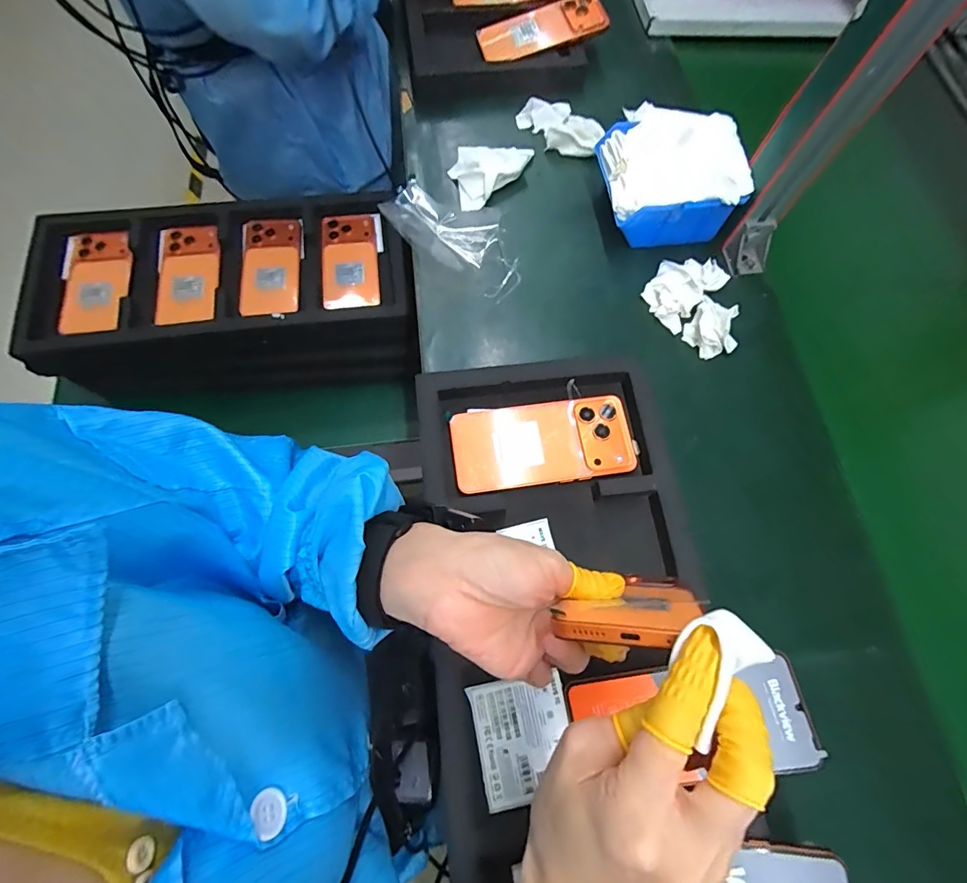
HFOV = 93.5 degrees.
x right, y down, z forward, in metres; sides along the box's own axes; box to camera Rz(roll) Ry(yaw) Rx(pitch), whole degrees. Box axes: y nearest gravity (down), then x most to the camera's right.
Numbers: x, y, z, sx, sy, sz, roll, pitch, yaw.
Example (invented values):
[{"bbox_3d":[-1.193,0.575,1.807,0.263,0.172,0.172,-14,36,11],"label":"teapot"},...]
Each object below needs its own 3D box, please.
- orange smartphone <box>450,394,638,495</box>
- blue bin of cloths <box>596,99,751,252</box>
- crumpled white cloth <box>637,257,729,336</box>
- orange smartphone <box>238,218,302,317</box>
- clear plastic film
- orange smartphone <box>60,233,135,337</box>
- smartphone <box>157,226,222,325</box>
[{"bbox_3d":[0.055,0.001,0.421,0.164,0.006,0.077,-7,75,-3],"label":"orange smartphone"},{"bbox_3d":[0.203,-0.291,0.505,0.140,0.074,0.130,-3,71,-5],"label":"blue bin of cloths"},{"bbox_3d":[0.213,-0.166,0.492,0.061,0.022,0.088,43,73,10],"label":"crumpled white cloth"},{"bbox_3d":[-0.296,-0.243,0.632,0.077,0.017,0.164,-7,71,-7],"label":"orange smartphone"},{"bbox_3d":[-0.026,-0.239,0.514,0.170,0.029,0.098,32,71,7],"label":"clear plastic film"},{"bbox_3d":[-0.517,-0.212,0.605,0.079,0.018,0.150,-8,73,-14],"label":"orange smartphone"},{"bbox_3d":[-0.402,-0.226,0.620,0.075,0.015,0.152,-7,72,-10],"label":"smartphone"}]

